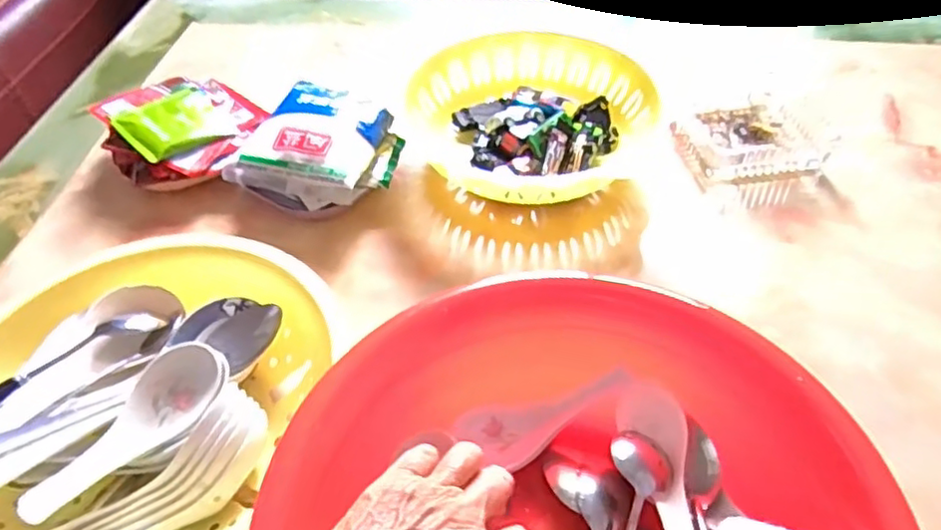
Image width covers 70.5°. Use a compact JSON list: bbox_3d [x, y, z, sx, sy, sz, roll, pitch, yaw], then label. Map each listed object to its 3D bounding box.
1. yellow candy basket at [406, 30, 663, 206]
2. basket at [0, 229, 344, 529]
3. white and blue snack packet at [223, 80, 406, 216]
[{"bbox_3d":[0.058,-0.143,0.639,0.214,0.063,0.232,-1,48,2],"label":"yellow candy basket"},{"bbox_3d":[-0.219,0.087,0.430,0.215,0.081,0.260,5,49,7],"label":"basket"},{"bbox_3d":[-0.130,-0.101,0.606,0.128,0.064,0.130,18,52,18],"label":"white and blue snack packet"}]

